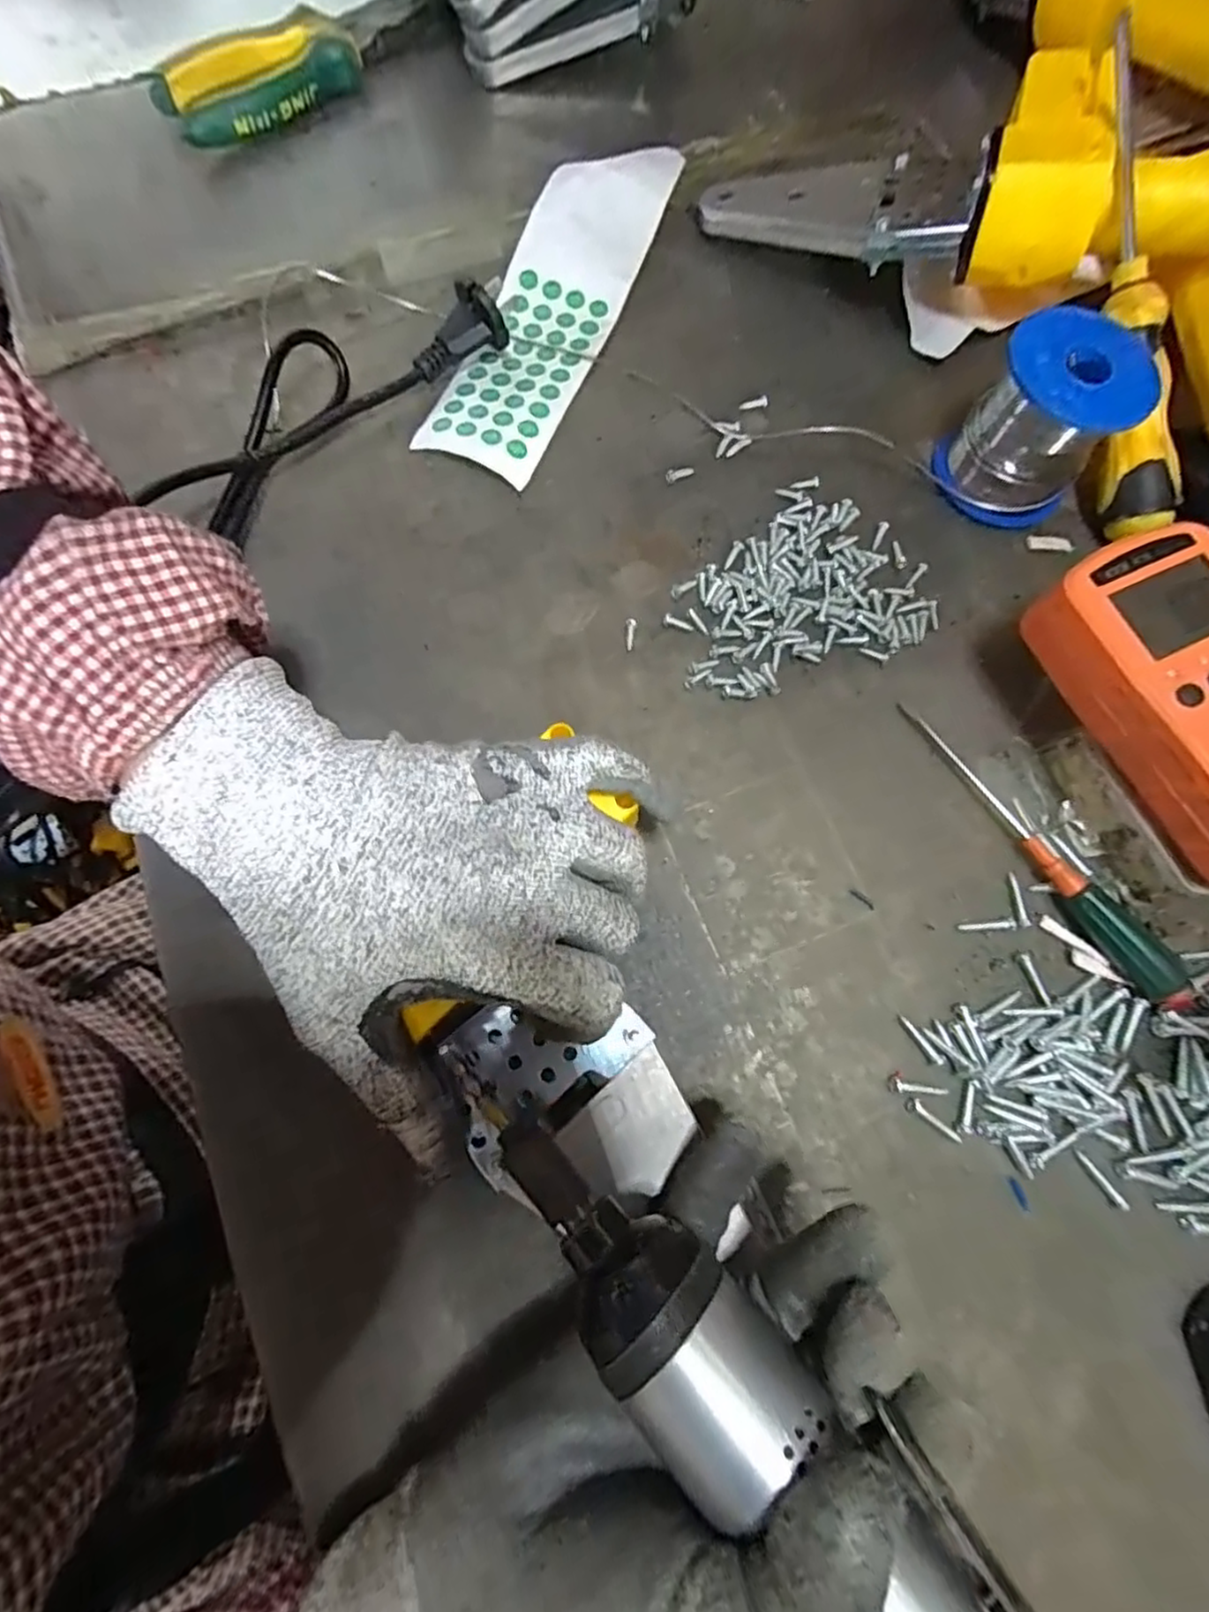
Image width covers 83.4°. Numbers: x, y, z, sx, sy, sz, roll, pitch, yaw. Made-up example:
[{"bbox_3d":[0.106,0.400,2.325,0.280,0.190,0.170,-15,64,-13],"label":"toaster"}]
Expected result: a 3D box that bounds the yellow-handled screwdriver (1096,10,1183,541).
[{"bbox_3d":[0.233,-0.229,0.301,0.027,0.025,0.209,-8,94,-3],"label":"yellow-handled screwdriver"}]

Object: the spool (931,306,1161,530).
[{"bbox_3d":[0.196,-0.172,0.303,0.059,0.059,0.061,0,75,-1],"label":"spool"}]

